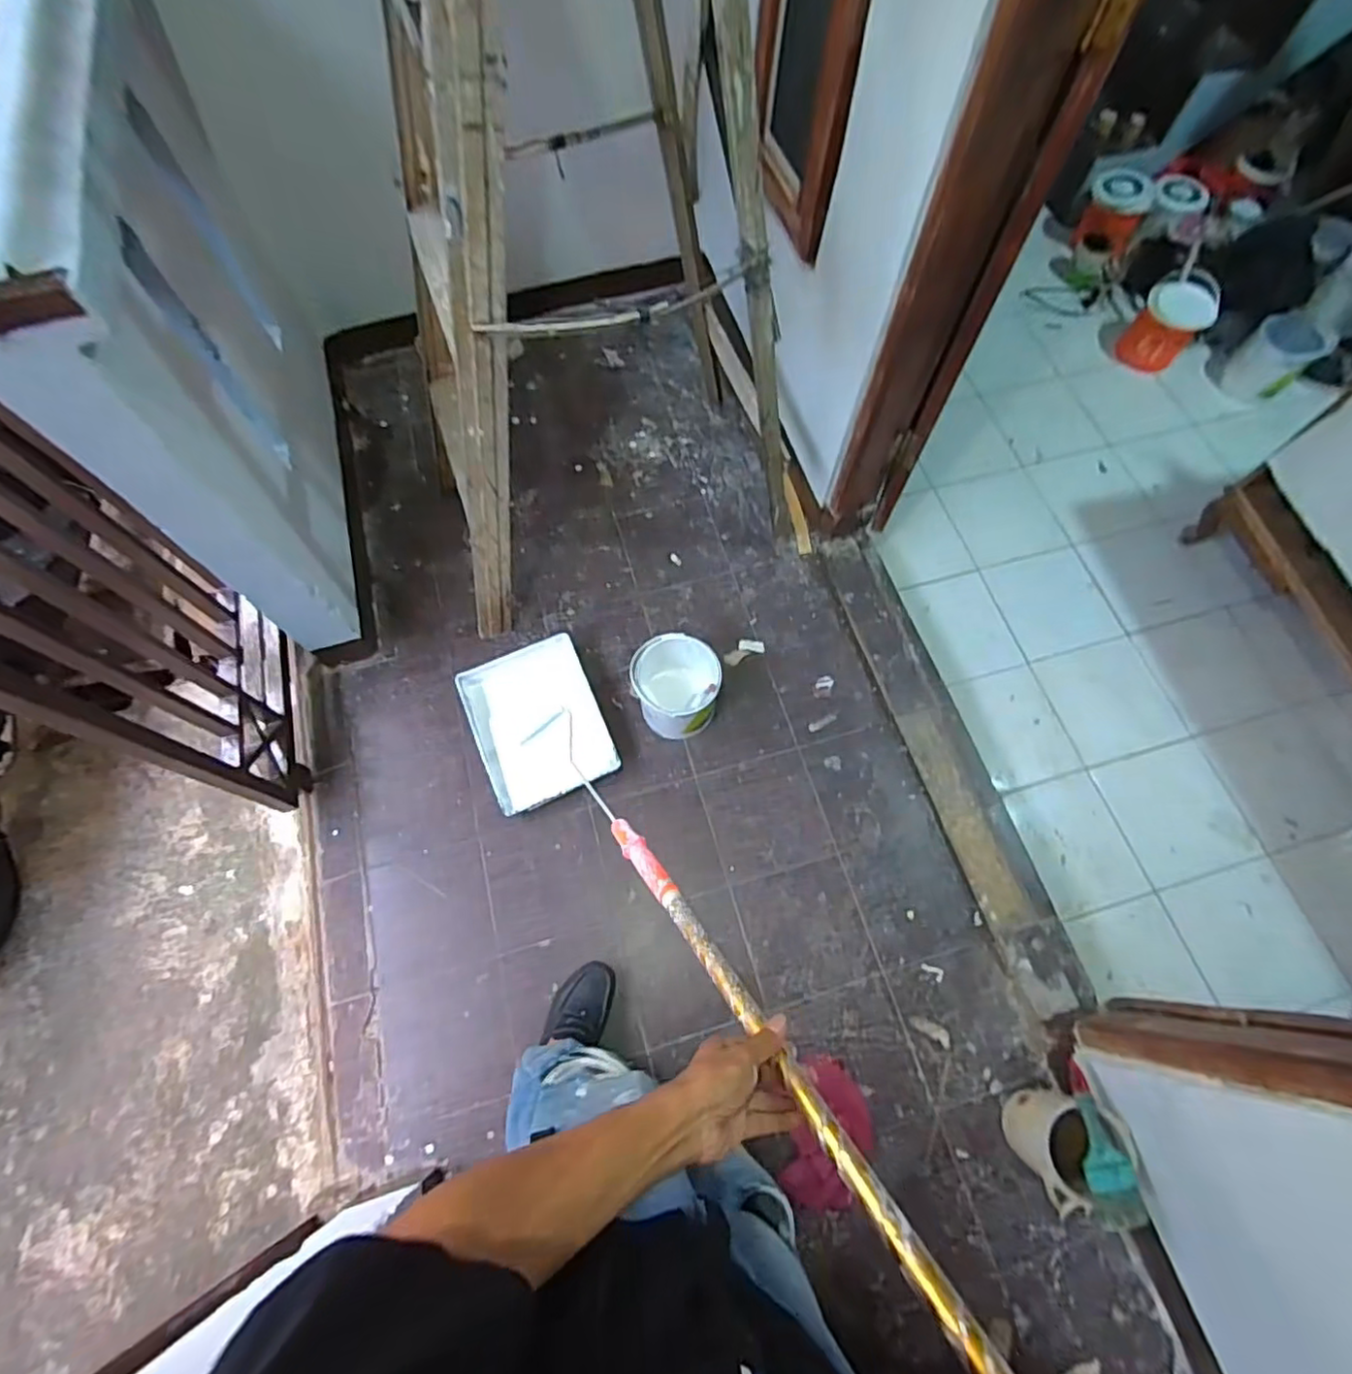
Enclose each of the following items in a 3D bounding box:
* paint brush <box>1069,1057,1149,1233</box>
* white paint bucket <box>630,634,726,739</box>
[{"bbox_3d":[0.693,0.740,1.039,0.078,0.030,0.224,-4,68,-2],"label":"paint brush"},{"bbox_3d":[0.002,0.005,1.460,0.191,0.188,0.182,-1,69,1],"label":"white paint bucket"}]

